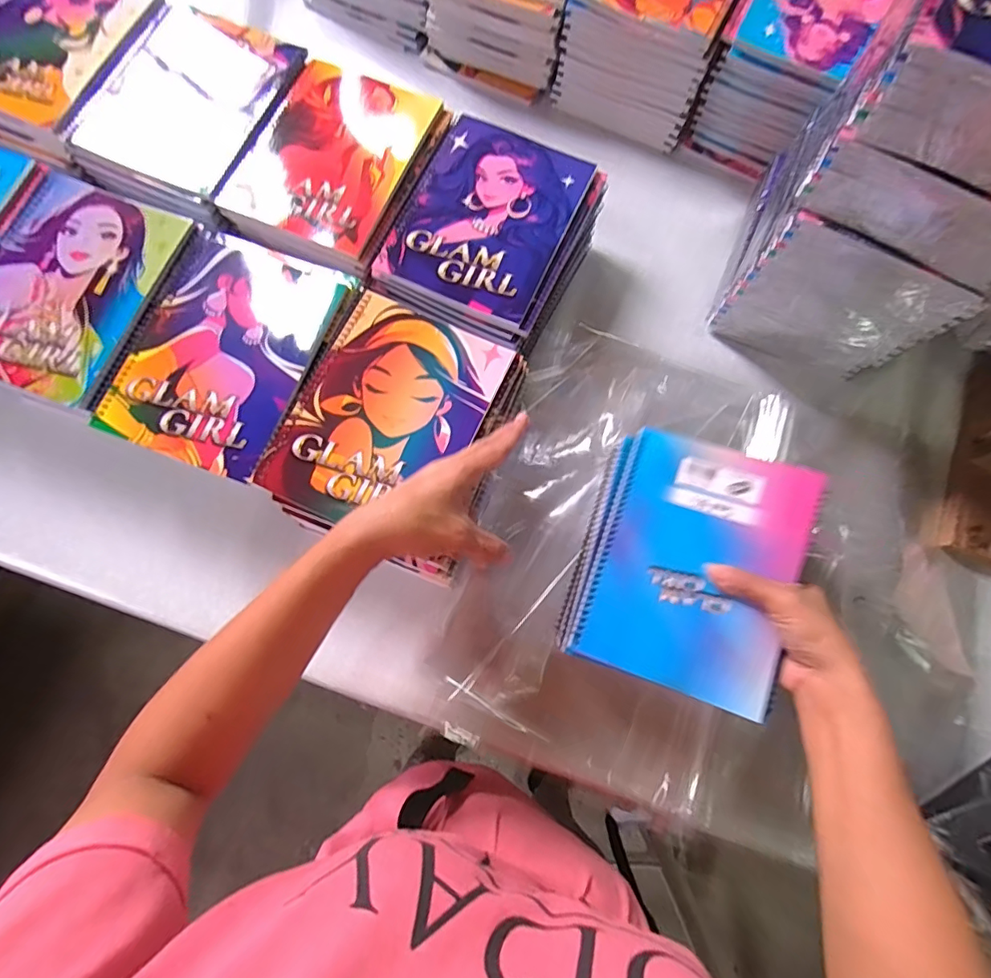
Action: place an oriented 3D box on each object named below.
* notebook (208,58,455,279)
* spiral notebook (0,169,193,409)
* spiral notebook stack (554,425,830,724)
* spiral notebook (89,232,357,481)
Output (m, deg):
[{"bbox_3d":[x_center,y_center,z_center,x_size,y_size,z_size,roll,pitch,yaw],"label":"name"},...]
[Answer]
[{"bbox_3d":[-0.154,-0.326,0.503,0.160,0.011,0.208,22,76,4],"label":"notebook"},{"bbox_3d":[-0.387,-0.185,0.458,0.153,0.010,0.199,20,76,4],"label":"spiral notebook"},{"bbox_3d":[0.157,0.062,0.429,0.166,0.047,0.197,18,81,16],"label":"spiral notebook stack"},{"bbox_3d":[-0.234,-0.122,0.455,0.153,0.019,0.210,21,76,4],"label":"spiral notebook"}]

